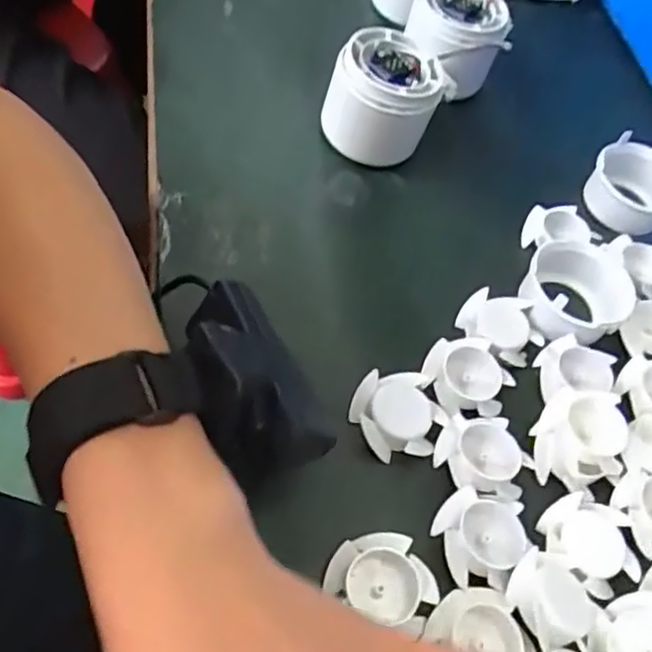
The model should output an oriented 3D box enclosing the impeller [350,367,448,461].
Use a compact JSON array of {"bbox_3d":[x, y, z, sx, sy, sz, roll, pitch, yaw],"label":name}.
[{"bbox_3d":[0.031,0.039,0.301,0.037,0.018,0.039,5,57,-8],"label":"impeller"}]

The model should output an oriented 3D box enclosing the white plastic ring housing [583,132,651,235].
[{"bbox_3d":[0.185,-0.083,0.409,0.053,0.033,0.052,32,57,10],"label":"white plastic ring housing"}]

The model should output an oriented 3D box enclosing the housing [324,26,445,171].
[{"bbox_3d":[0.032,-0.126,0.380,0.057,0.052,0.057,20,56,2],"label":"housing"}]

